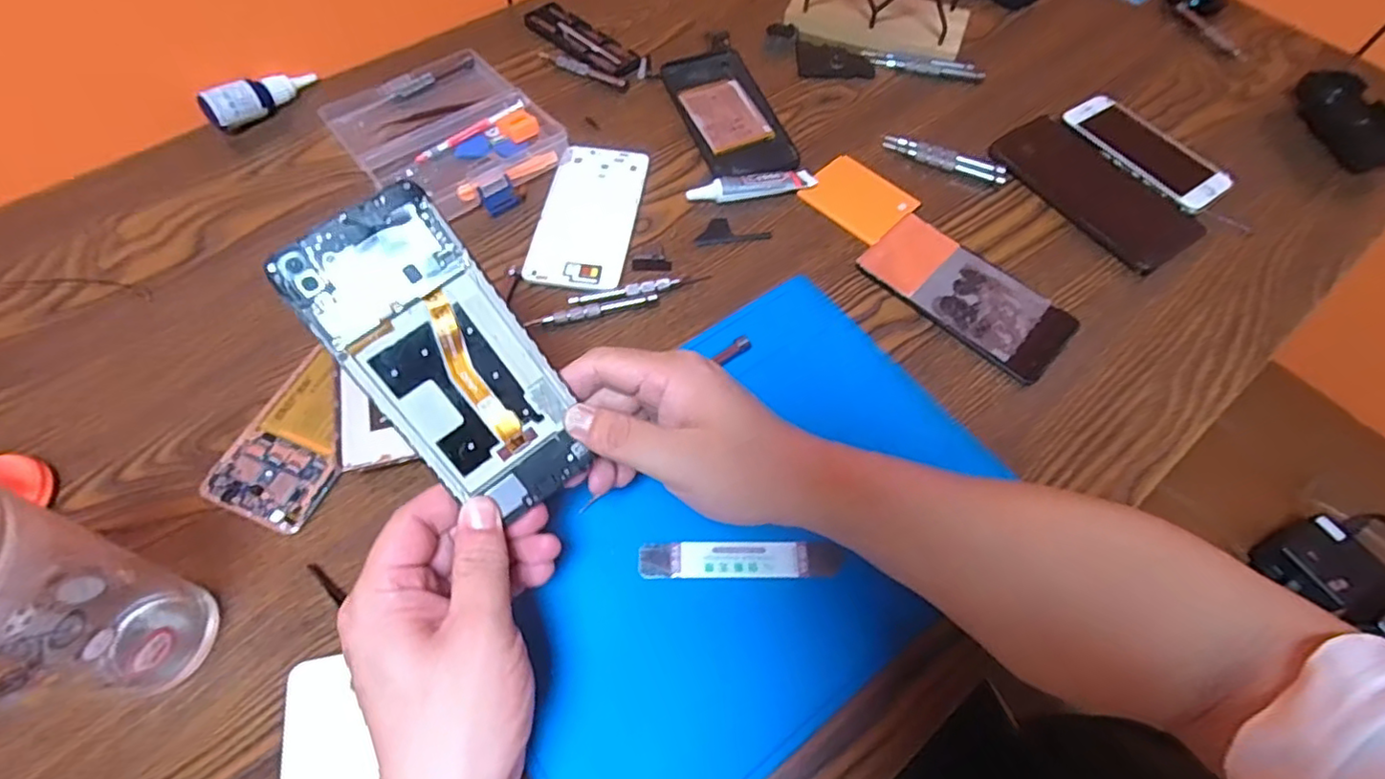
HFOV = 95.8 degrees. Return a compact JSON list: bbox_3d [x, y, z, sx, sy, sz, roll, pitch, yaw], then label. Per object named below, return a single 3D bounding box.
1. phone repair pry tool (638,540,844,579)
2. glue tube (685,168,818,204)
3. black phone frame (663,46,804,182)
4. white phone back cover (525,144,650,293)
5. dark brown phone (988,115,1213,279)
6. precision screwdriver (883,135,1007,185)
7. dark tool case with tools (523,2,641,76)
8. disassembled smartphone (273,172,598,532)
[{"bbox_3d":[0.028,0.097,0.362,0.114,0.005,0.021,0,61,-1],"label":"phone repair pry tool"},{"bbox_3d":[0.048,-0.162,0.503,0.103,0.015,0.025,-15,62,-9],"label":"glue tube"},{"bbox_3d":[0.031,-0.244,0.552,0.075,0.009,0.161,-18,63,-11],"label":"black phone frame"},{"bbox_3d":[-0.079,-0.138,0.491,0.071,0.004,0.146,7,61,3],"label":"white phone back cover"},{"bbox_3d":[0.329,-0.165,0.516,0.082,0.015,0.162,-33,67,-18],"label":"dark brown phone"},{"bbox_3d":[0.212,-0.195,0.529,0.102,0.010,0.017,24,63,12],"label":"precision screwdriver"},{"bbox_3d":[-0.107,-0.335,0.598,0.130,0.007,0.043,38,67,18],"label":"dark tool case with tools"},{"bbox_3d":[-0.108,-0.011,0.280,0.068,0.012,0.146,-40,109,-20],"label":"disassembled smartphone"}]

